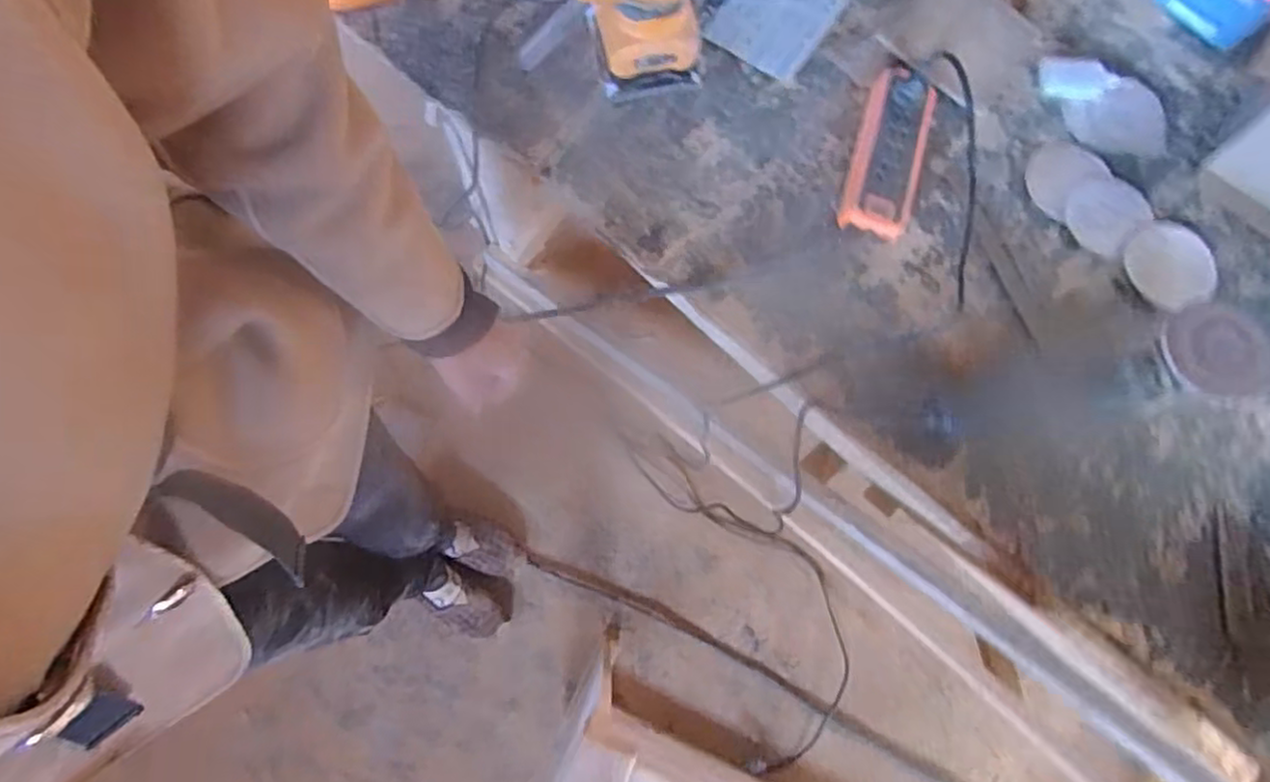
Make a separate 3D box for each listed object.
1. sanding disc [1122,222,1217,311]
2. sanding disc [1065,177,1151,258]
[{"bbox_3d":[0.560,-0.132,0.730,0.087,0.006,0.089,-5,69,13],"label":"sanding disc"},{"bbox_3d":[0.510,-0.193,0.760,0.089,0.004,0.078,-44,75,-7],"label":"sanding disc"}]

